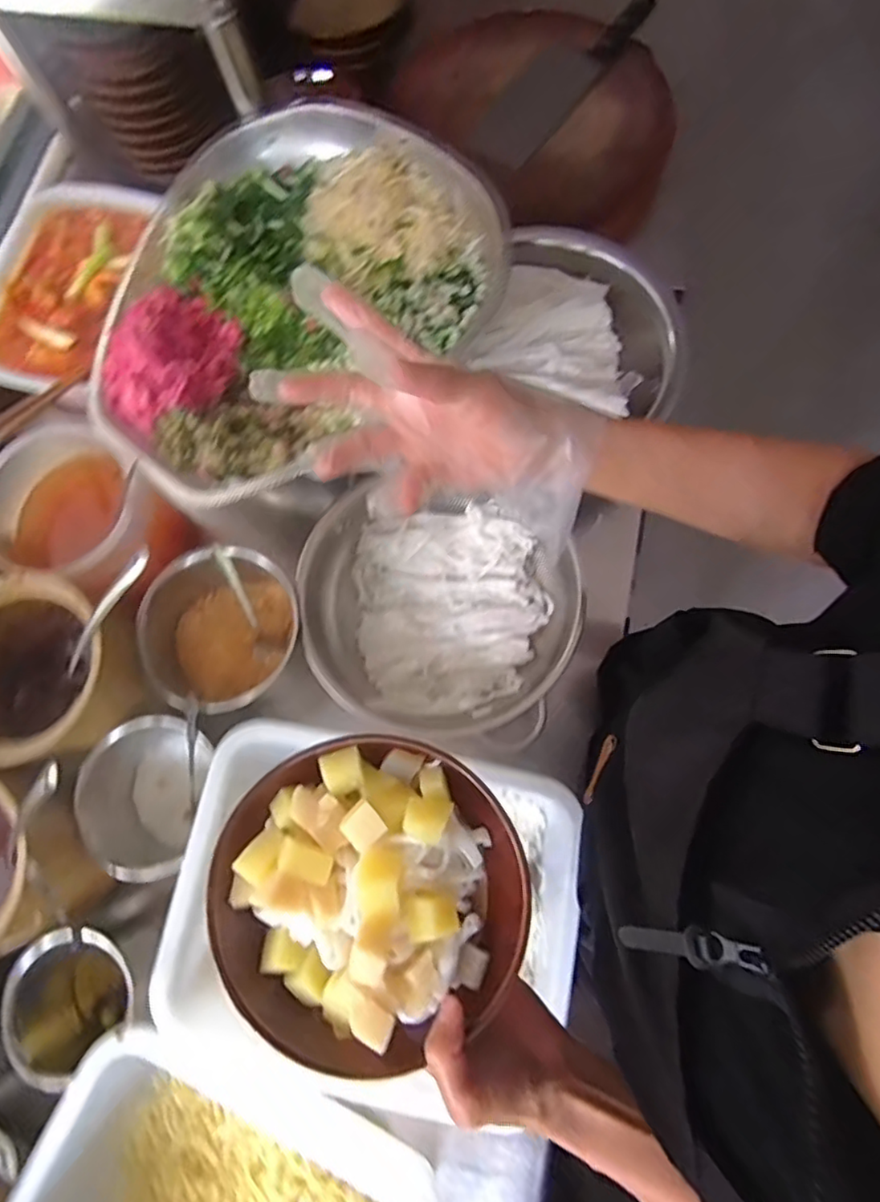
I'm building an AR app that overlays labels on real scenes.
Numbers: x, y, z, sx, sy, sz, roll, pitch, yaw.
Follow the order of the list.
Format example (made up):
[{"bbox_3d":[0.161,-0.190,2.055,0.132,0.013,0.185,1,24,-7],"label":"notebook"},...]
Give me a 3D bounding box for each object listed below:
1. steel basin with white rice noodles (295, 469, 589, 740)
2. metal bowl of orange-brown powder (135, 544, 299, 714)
[{"bbox_3d":[0.002,0.010,0.623,0.268,0.083,0.244,0,76,2],"label":"steel basin with white rice noodles"},{"bbox_3d":[-0.223,0.024,0.629,0.151,0.106,0.152,0,76,2],"label":"metal bowl of orange-brown powder"}]

